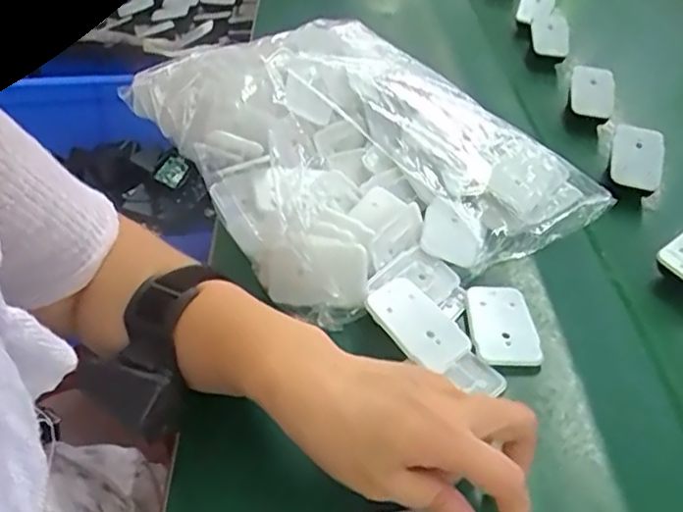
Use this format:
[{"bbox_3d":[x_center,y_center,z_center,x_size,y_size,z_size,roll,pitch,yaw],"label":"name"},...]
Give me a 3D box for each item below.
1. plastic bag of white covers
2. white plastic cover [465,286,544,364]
[{"bbox_3d":[0.004,-0.099,0.544,0.262,0.089,0.343,-24,48,-29],"label":"plastic bag of white covers"},{"bbox_3d":[0.110,0.048,0.437,0.041,0.015,0.063,2,41,-2],"label":"white plastic cover"}]

